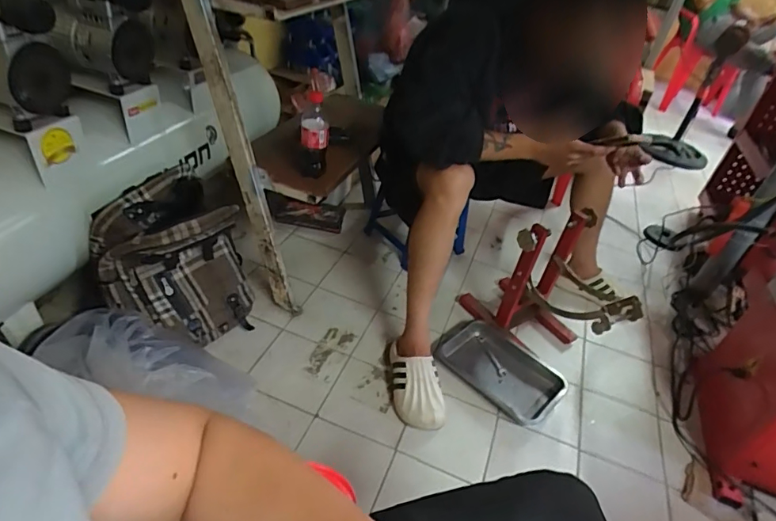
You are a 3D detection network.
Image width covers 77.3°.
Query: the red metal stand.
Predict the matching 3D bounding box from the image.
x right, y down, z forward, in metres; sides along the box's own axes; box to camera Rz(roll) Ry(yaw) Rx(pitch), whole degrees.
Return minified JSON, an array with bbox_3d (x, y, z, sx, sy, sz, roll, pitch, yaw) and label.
[{"bbox_3d":[0.436,0.080,1.311,0.244,0.377,0.406,-19,45,-33],"label":"red metal stand"}]

